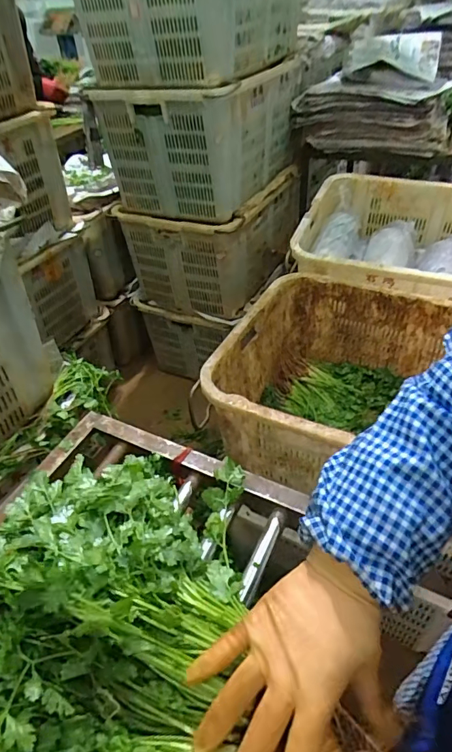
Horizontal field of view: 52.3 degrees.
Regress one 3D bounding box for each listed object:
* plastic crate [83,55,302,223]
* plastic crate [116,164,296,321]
[{"bbox_3d":[-0.066,-0.815,1.547,0.428,0.347,0.600,15,45,21],"label":"plastic crate"},{"bbox_3d":[-0.029,-0.536,1.753,0.429,0.356,0.596,19,47,25],"label":"plastic crate"}]

